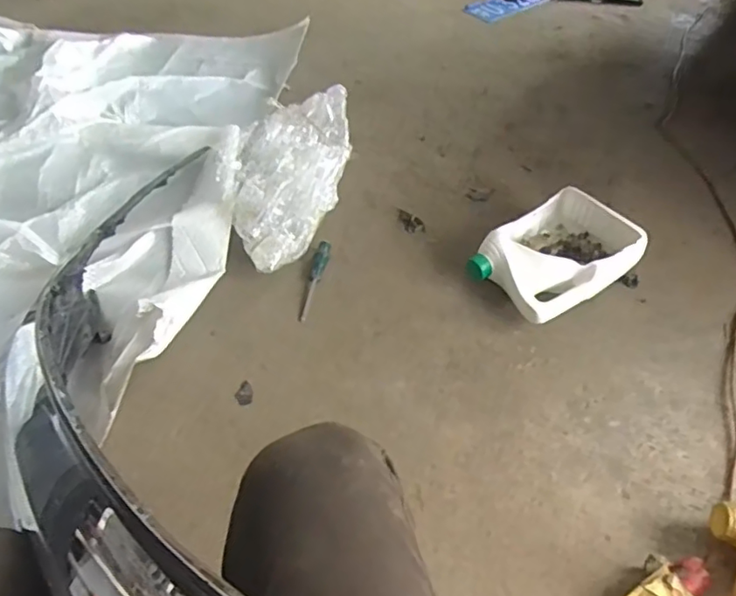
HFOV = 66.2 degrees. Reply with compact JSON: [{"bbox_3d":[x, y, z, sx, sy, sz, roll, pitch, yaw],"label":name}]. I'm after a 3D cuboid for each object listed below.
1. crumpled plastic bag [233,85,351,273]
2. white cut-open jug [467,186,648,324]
[{"bbox_3d":[-0.167,-0.287,1.273,0.231,0.083,0.610,2,49,1],"label":"crumpled plastic bag"},{"bbox_3d":[0.369,-0.083,1.112,0.315,0.093,0.229,-30,55,-24],"label":"white cut-open jug"}]

